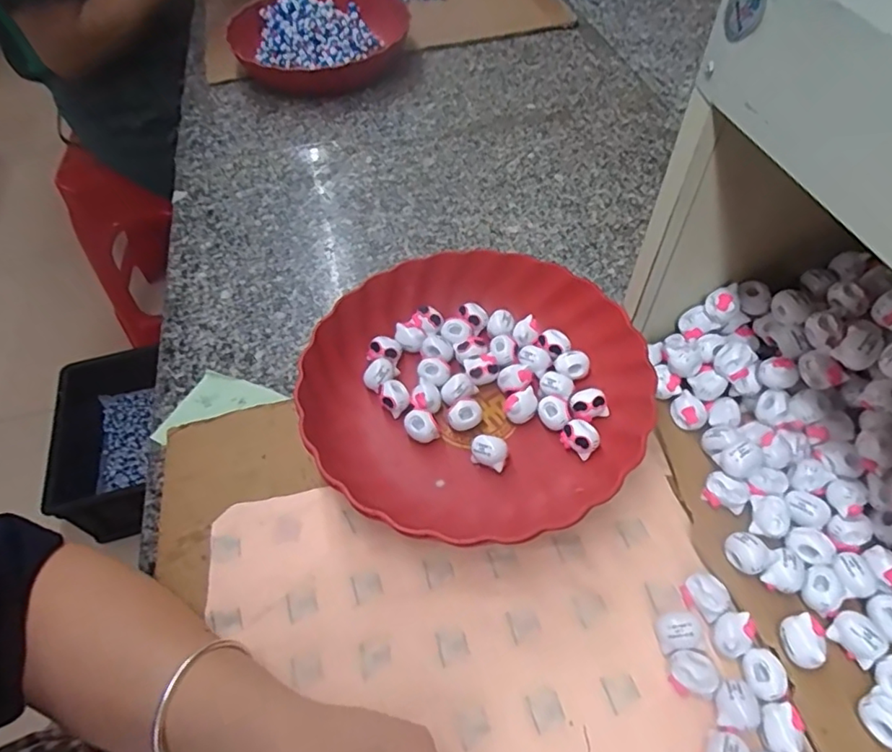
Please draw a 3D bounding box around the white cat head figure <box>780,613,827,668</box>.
[{"bbox_3d":[0.192,0.143,0.305,0.020,0.016,0.024,-15,51,-8],"label":"white cat head figure"}]

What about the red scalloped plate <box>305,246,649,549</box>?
[{"bbox_3d":[0.022,0.005,0.422,0.234,0.054,0.226,-2,50,2],"label":"red scalloped plate"}]

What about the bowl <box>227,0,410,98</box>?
[{"bbox_3d":[-0.170,-0.474,0.789,0.231,0.068,0.224,-2,54,2],"label":"bowl"}]

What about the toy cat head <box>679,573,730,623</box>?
[{"bbox_3d":[0.154,0.131,0.336,0.020,0.019,0.025,-23,52,-15],"label":"toy cat head"}]

